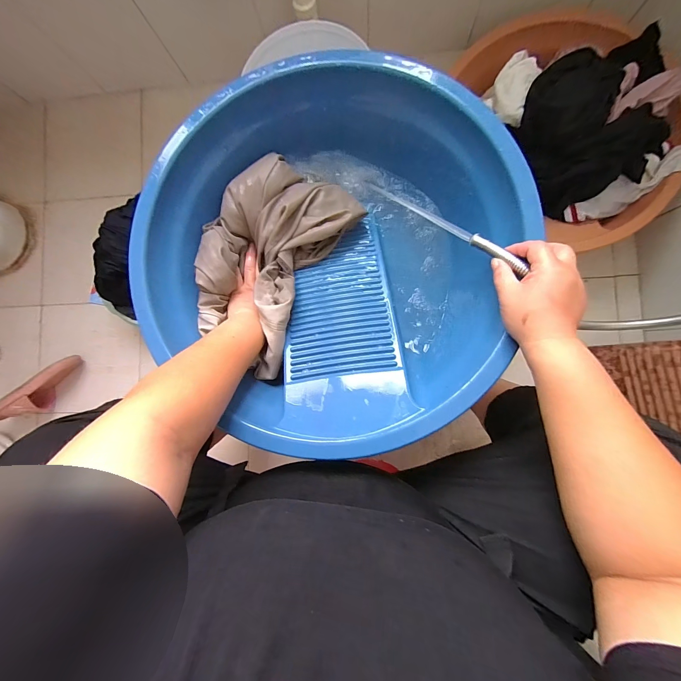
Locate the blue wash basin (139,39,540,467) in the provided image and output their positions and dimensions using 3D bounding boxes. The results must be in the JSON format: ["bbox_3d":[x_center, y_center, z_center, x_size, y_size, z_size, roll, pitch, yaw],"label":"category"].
[{"bbox_3d":[-0.012,-0.113,0.419,0.466,0.140,0.453,0,88,6],"label":"blue wash basin"}]

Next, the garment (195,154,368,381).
[{"bbox_3d":[-0.114,-0.110,0.440,0.183,0.075,0.294,27,91,6],"label":"garment"}]

